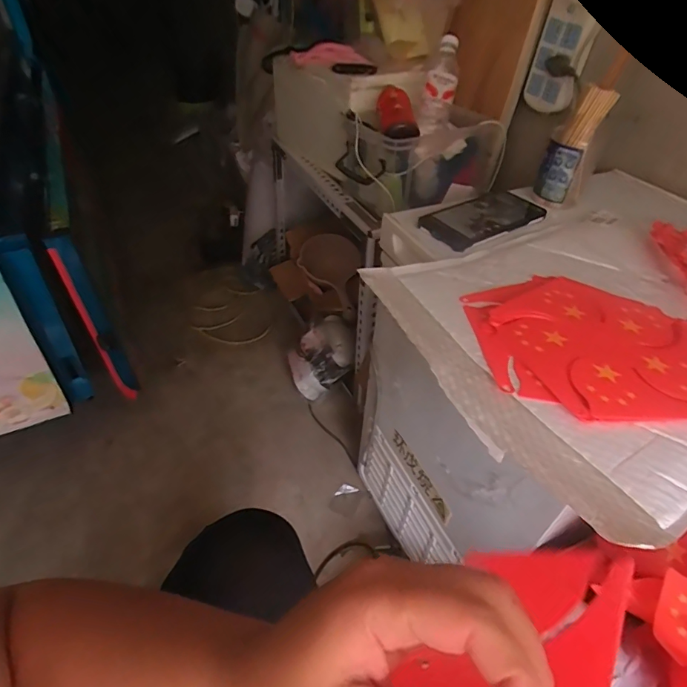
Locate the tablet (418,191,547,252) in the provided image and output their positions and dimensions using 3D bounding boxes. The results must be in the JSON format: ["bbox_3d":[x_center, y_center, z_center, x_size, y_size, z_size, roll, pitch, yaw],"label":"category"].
[{"bbox_3d":[0.177,-0.161,0.571,0.145,0.011,0.085,-29,52,-20],"label":"tablet"}]

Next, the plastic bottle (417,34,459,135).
[{"bbox_3d":[0.177,-0.472,0.808,0.056,0.179,0.051,16,1,13],"label":"plastic bottle"}]

